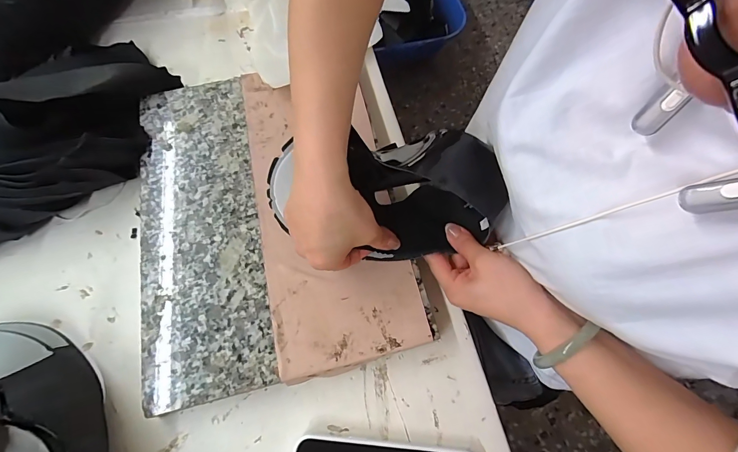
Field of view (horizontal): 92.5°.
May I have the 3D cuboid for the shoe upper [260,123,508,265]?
[{"bbox_3d":[0.010,-0.033,0.342,0.218,0.089,0.106,-2,68,0],"label":"shoe upper"}]

